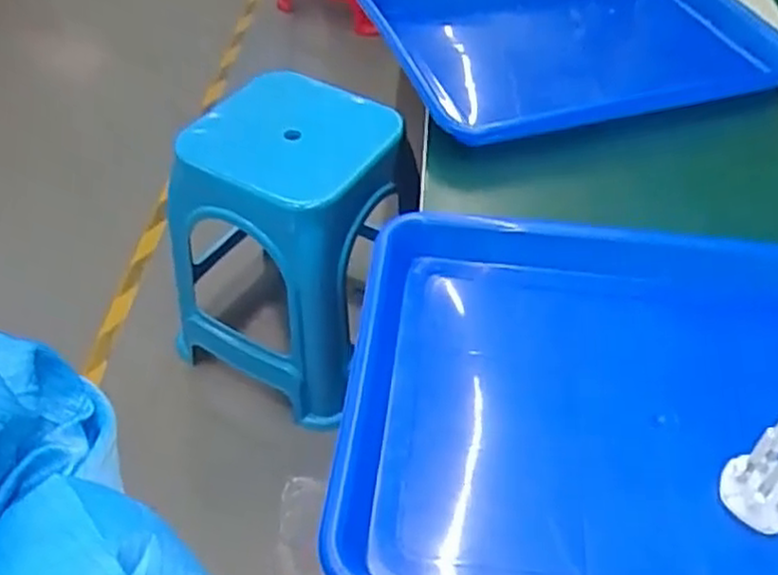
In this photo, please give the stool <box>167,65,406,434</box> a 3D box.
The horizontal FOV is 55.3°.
[{"bbox_3d":[-0.156,-0.060,1.216,0.342,0.442,0.302,26,51,20],"label":"stool"}]

